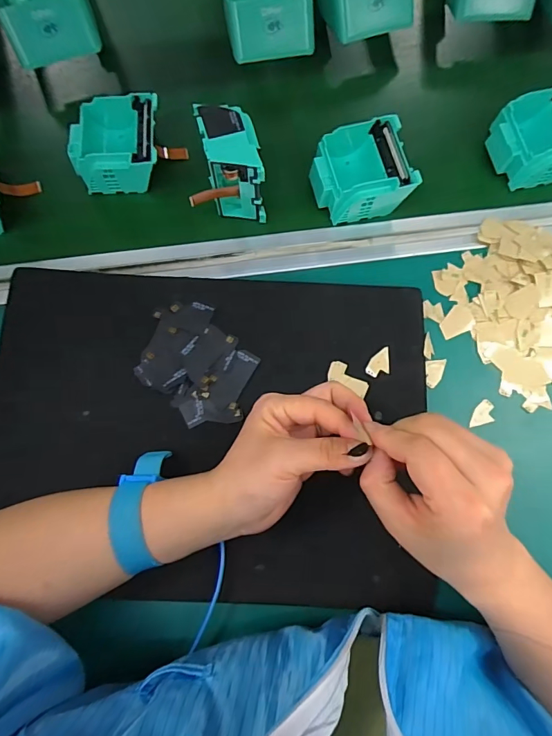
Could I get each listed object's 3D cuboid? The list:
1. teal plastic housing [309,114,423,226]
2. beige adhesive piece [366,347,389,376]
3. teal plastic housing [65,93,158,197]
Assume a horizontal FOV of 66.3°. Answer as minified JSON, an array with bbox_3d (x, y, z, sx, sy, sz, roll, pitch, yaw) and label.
[{"bbox_3d":[0.075,-0.176,0.378,0.081,0.034,0.079,-13,79,-6],"label":"teal plastic housing"},{"bbox_3d":[0.082,-0.005,0.340,0.019,0.004,0.024,1,73,-1],"label":"beige adhesive piece"},{"bbox_3d":[-0.148,-0.203,0.390,0.082,0.044,0.082,-3,78,-3],"label":"teal plastic housing"}]

